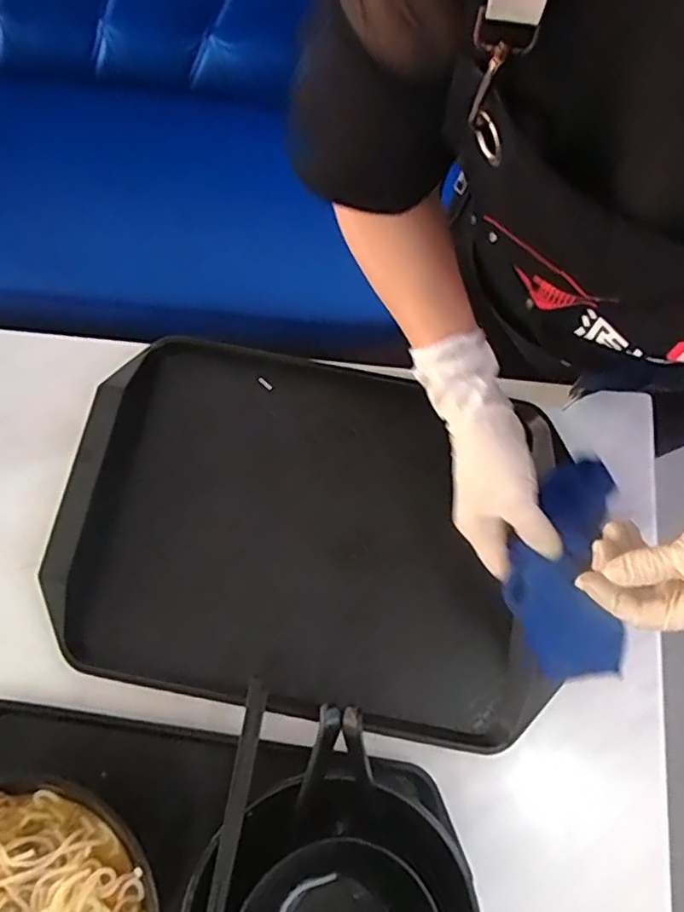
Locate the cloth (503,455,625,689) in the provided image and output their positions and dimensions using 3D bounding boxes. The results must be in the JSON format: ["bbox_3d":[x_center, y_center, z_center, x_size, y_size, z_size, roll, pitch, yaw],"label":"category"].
[{"bbox_3d":[0.156,0.080,0.445,0.078,0.047,0.153,-2,75,-2],"label":"cloth"}]

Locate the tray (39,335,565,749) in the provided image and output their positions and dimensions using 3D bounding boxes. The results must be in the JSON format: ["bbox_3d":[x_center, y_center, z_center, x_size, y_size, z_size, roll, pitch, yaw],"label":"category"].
[{"bbox_3d":[-0.030,0.058,0.530,0.400,0.024,0.295,11,74,1],"label":"tray"}]

